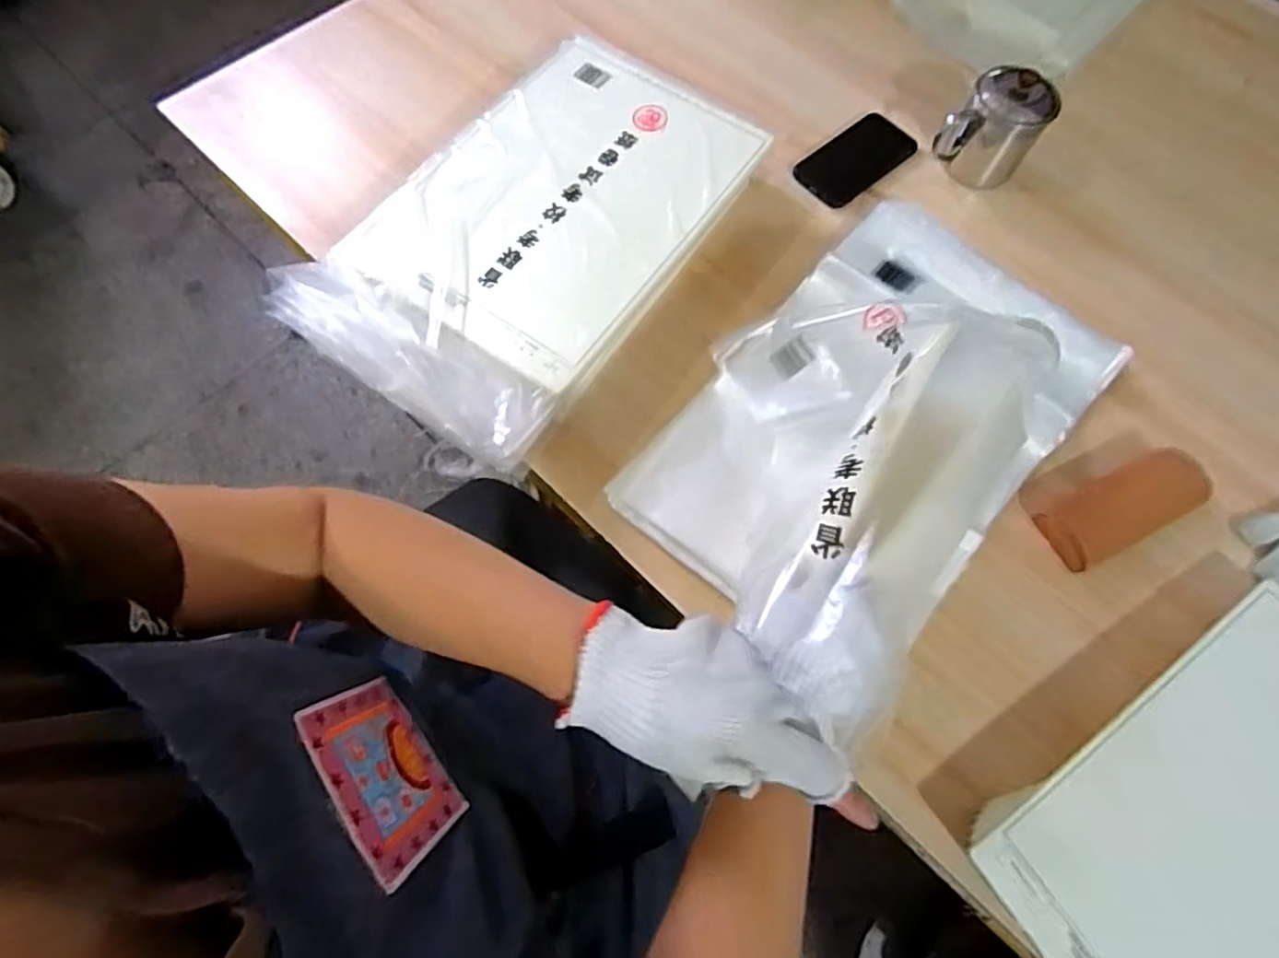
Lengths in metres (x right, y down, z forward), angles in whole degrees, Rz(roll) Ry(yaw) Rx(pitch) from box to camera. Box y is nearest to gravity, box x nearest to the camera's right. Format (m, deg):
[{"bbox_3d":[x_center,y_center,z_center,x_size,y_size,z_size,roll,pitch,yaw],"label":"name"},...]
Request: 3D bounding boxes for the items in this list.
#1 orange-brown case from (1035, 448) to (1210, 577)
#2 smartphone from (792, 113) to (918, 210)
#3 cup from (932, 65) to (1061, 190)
[{"bbox_3d":[0.450,0.025,0.597,0.162,0.033,0.063,-25,72,-11],"label":"orange-brown case"},{"bbox_3d":[0.257,-0.380,0.768,0.150,0.015,0.080,-38,75,-15],"label":"smartphone"},{"bbox_3d":[0.395,-0.391,0.712,0.086,0.089,0.086,1,69,-2],"label":"cup"}]

